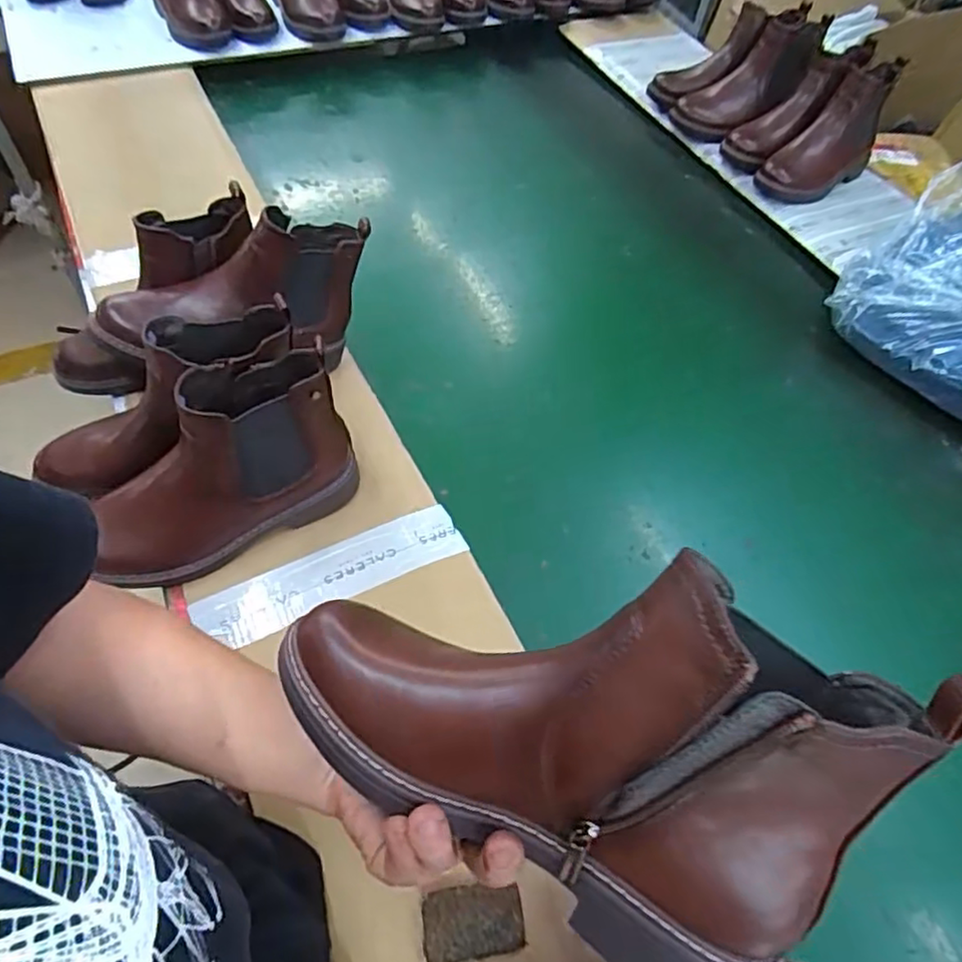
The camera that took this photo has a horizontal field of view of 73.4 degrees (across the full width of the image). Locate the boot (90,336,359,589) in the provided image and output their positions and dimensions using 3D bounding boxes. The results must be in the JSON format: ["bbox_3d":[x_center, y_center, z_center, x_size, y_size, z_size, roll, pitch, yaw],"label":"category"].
[{"bbox_3d":[-0.231,-0.003,0.566,0.236,0.157,0.083,-26,62,-20],"label":"boot"}]

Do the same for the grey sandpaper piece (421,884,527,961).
[{"bbox_3d":[-0.006,0.313,0.457,0.070,0.013,0.043,-4,57,-7],"label":"grey sandpaper piece"}]

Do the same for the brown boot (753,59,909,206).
[{"bbox_3d":[0.555,-0.545,1.009,0.096,0.141,0.255,41,62,21],"label":"brown boot"}]

